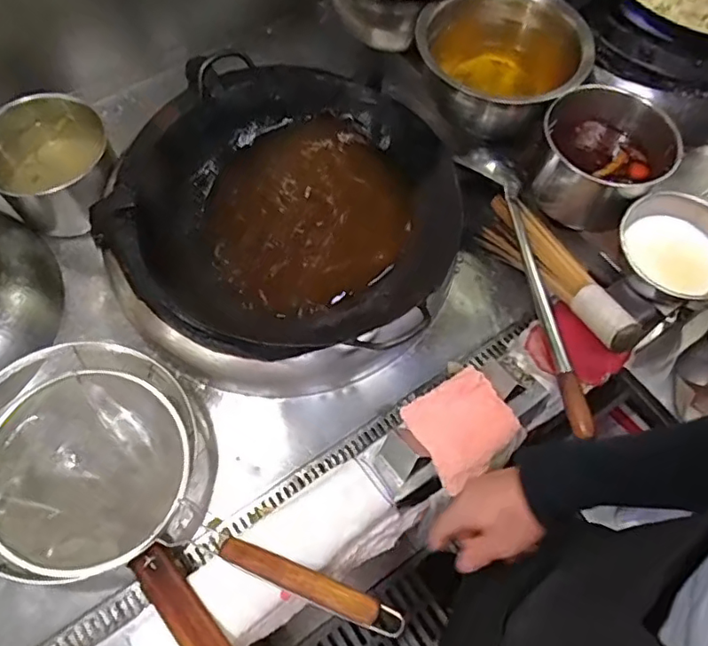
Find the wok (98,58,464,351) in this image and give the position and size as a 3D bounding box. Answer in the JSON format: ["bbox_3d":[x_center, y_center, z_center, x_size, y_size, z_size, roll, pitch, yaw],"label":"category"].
[{"bbox_3d":[-0.103,-0.168,0.810,0.451,0.111,0.414,20,66,9],"label":"wok"}]

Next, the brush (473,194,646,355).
[{"bbox_3d":[0.297,-0.076,0.828,0.083,0.080,0.289,-24,49,-11],"label":"brush"}]

